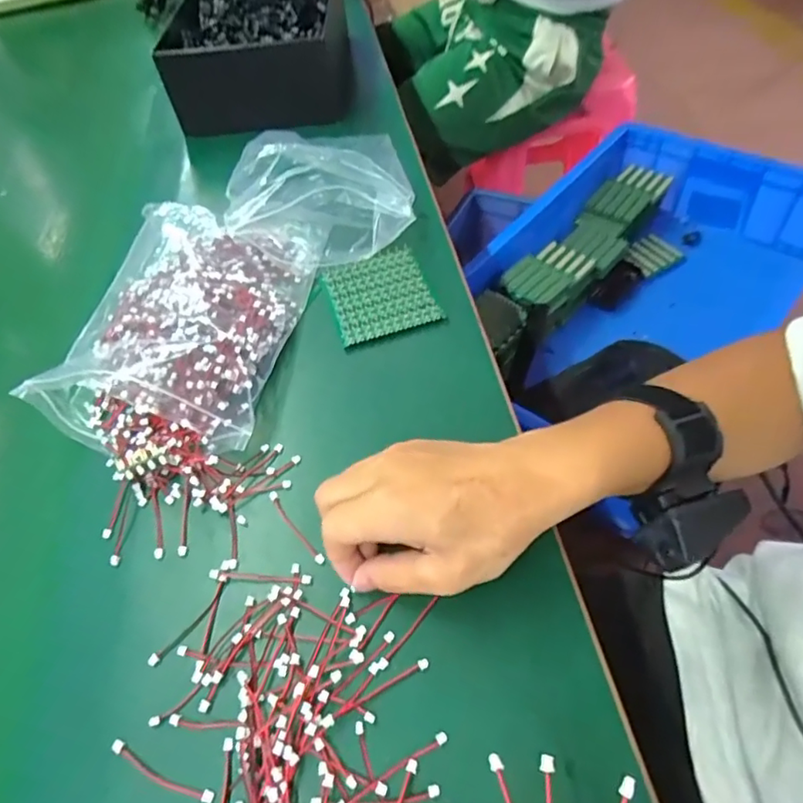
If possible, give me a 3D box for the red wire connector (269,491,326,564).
[{"bbox_3d":[-0.064,0.075,0.335,0.006,0.004,0.060,-35,57,-17],"label":"red wire connector"}]

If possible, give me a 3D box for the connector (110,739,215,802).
[{"bbox_3d":[-0.115,0.178,0.266,0.058,0.005,0.008,15,58,18],"label":"connector"}]

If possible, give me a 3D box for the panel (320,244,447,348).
[{"bbox_3d":[-0.018,-0.086,0.442,0.076,0.004,0.087,-18,54,-5],"label":"panel"}]

